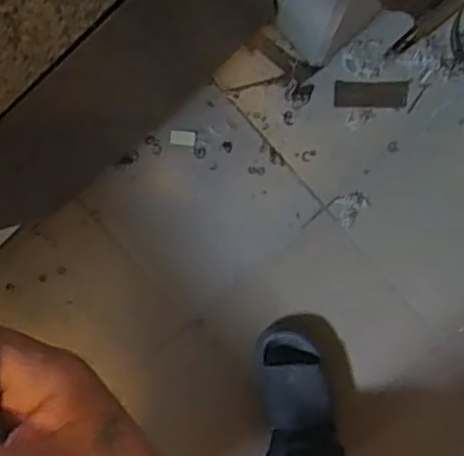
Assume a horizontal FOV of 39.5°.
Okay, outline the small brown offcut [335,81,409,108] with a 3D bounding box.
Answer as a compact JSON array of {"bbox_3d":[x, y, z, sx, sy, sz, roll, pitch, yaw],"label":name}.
[{"bbox_3d":[0.224,-0.215,1.041,0.114,0.008,0.041,1,97,4],"label":"small brown offcut"}]

